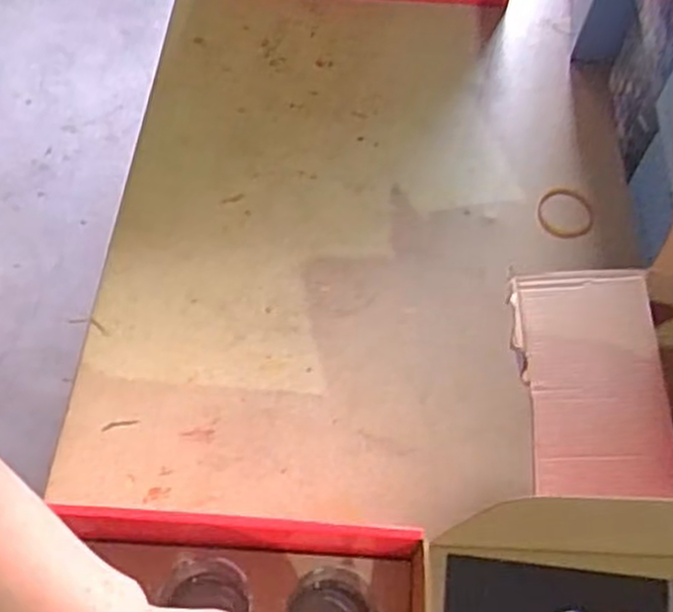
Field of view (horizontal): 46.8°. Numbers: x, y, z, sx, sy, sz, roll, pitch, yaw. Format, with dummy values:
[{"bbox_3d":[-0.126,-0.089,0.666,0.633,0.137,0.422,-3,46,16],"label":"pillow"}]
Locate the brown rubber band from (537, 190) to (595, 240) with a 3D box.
[{"bbox_3d":[0.227,-0.090,0.769,0.055,0.008,0.055,1,61,-1],"label":"brown rubber band"}]

